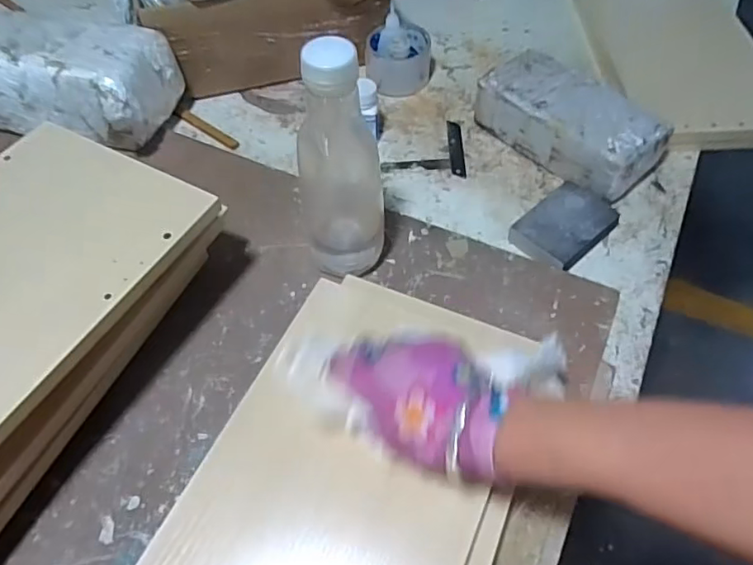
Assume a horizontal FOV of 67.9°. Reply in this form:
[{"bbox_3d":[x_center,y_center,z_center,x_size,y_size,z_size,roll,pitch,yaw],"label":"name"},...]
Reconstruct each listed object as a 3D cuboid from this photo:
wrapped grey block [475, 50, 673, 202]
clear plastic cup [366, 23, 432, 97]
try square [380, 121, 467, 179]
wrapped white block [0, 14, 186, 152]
[{"bbox_3d":[0.220,-0.183,0.647,0.102,0.071,0.204,-36,63,-23],"label":"wrapped grey block"},{"bbox_3d":[0.029,-0.292,0.734,0.083,0.056,0.078,0,55,0],"label":"clear plastic cup"},{"bbox_3d":[0.060,-0.170,0.693,0.100,0.004,0.097,4,55,2],"label":"try square"},{"bbox_3d":[-0.361,-0.232,0.649,0.232,0.114,0.125,11,56,7],"label":"wrapped white block"}]

